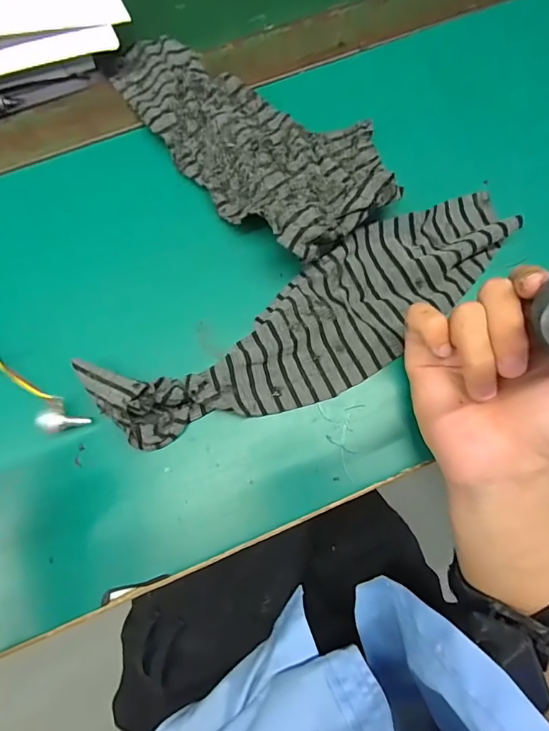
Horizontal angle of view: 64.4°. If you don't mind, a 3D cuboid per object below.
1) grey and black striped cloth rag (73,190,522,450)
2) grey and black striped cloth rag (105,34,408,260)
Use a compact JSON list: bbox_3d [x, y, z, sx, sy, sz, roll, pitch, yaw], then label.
[{"bbox_3d":[0.032,-0.029,0.278,0.285,0.029,0.084,-29,79,-7],"label":"grey and black striped cloth rag"},{"bbox_3d":[-0.015,-0.176,0.306,0.115,0.035,0.225,-38,81,-9],"label":"grey and black striped cloth rag"}]

